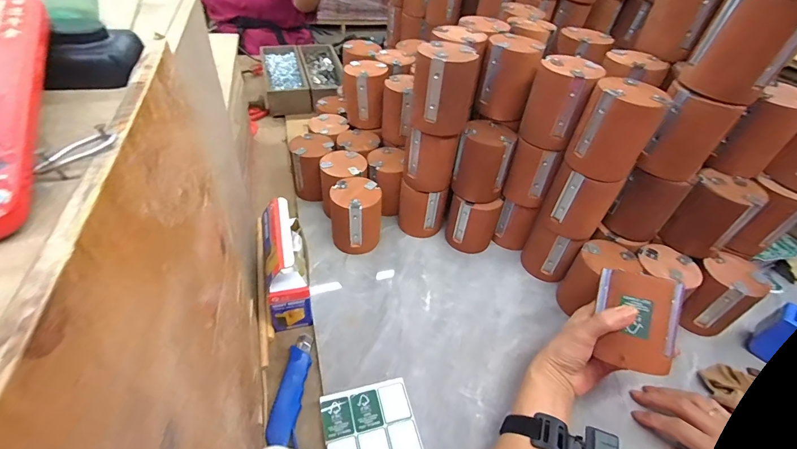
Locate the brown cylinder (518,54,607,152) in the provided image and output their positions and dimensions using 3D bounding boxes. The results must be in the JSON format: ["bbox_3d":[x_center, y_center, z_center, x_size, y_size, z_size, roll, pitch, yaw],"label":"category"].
[{"bbox_3d":[0.217,-0.165,0.506,0.075,0.101,0.069,30,48,22],"label":"brown cylinder"}]

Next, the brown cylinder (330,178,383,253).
[{"bbox_3d":[-0.069,-0.013,0.606,0.075,0.104,0.073,2,44,-5],"label":"brown cylinder"}]

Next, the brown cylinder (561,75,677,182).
[{"bbox_3d":[0.262,-0.116,0.455,0.083,0.097,0.077,28,48,21],"label":"brown cylinder"}]

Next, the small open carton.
[{"bbox_3d":[-0.154,0.051,0.518,0.048,0.119,0.135,-7,45,-14],"label":"small open carton"}]

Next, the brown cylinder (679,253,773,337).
[{"bbox_3d":[0.451,0.100,0.531,0.077,0.099,0.076,25,47,18],"label":"brown cylinder"}]

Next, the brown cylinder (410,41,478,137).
[{"bbox_3d":[0.061,-0.183,0.505,0.078,0.101,0.075,11,44,4],"label":"brown cylinder"}]

